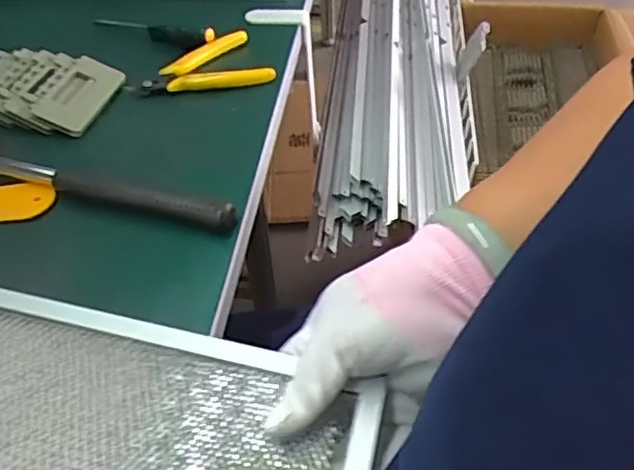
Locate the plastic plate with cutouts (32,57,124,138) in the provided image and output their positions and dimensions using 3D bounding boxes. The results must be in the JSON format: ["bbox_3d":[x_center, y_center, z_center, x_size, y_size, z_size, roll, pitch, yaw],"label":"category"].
[{"bbox_3d":[-0.197,-0.117,0.503,0.045,0.011,0.080,26,47,-8],"label":"plastic plate with cutouts"}]

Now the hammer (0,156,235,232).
[{"bbox_3d":[-0.170,-0.045,0.432,0.239,0.027,0.056,8,47,11],"label":"hammer"}]

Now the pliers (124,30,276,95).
[{"bbox_3d":[-0.107,-0.147,0.538,0.116,0.023,0.075,-17,48,-13],"label":"pliers"}]

